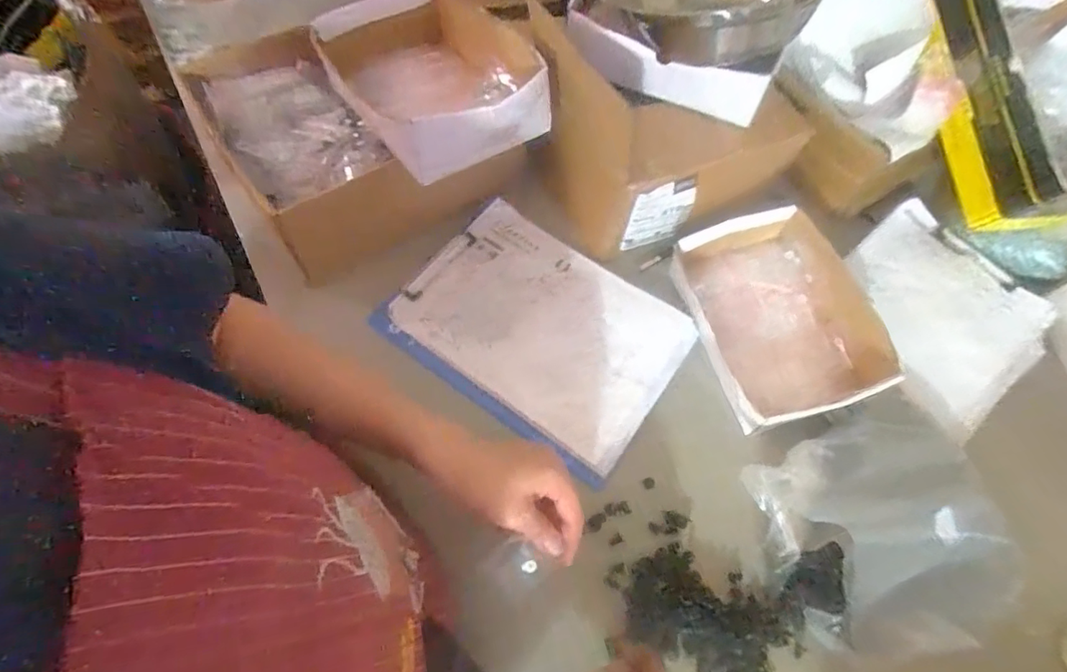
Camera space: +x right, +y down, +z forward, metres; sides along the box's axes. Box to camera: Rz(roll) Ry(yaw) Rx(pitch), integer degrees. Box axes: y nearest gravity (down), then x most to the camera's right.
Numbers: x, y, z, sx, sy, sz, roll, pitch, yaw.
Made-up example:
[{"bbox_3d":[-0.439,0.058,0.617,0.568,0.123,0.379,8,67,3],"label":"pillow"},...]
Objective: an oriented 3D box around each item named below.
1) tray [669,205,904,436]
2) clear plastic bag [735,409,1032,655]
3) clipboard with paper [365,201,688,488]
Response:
[{"bbox_3d":[0.277,-0.025,0.586,0.193,0.057,0.230,-14,66,-9],"label":"tray"},{"bbox_3d":[0.305,0.177,0.477,0.184,0.093,0.205,-9,65,-9],"label":"clear plastic bag"},{"bbox_3d":[0.007,-0.009,0.589,0.294,0.018,0.226,37,68,14],"label":"clipboard with paper"}]

